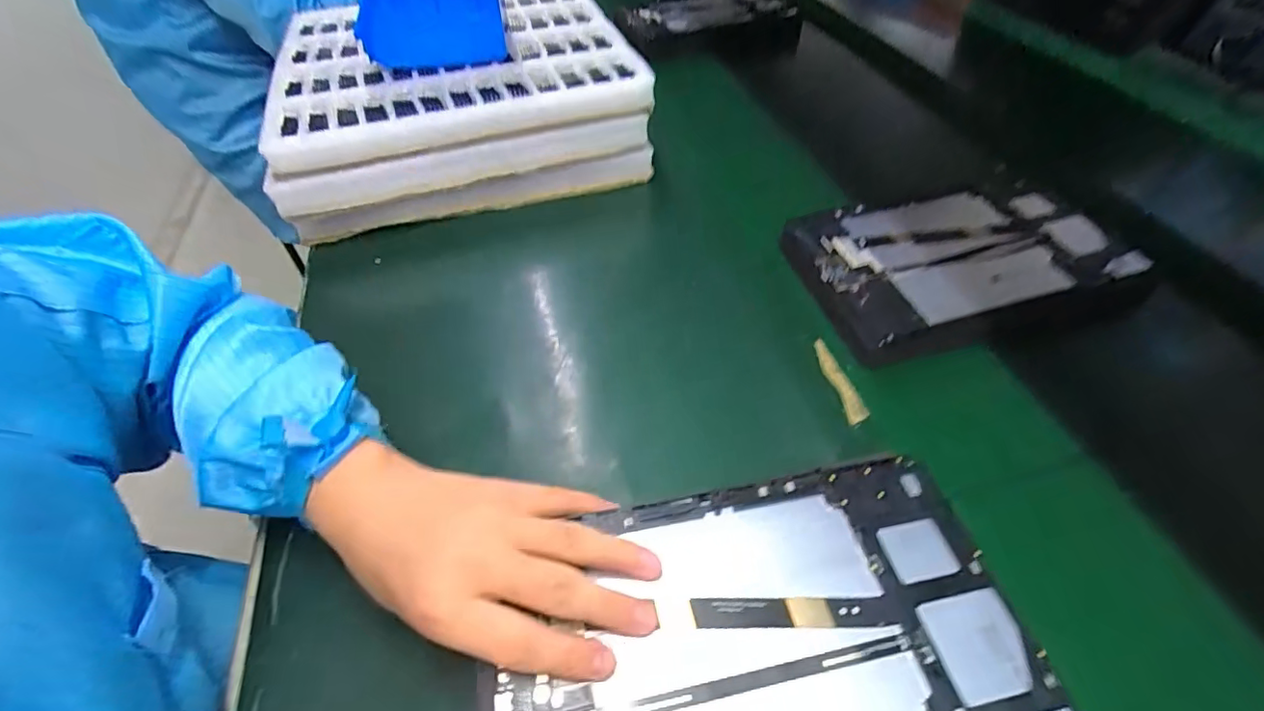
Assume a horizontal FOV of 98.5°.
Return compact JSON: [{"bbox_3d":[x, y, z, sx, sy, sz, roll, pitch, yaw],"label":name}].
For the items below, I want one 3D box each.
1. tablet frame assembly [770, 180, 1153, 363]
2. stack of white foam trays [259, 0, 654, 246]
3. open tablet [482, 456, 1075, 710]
[{"bbox_3d":[0.255,-0.075,0.434,0.237,0.029,0.148,-12,51,-4],"label":"tablet frame assembly"},{"bbox_3d":[-0.179,-0.274,0.570,0.329,0.095,0.309,-17,52,-8],"label":"stack of white foam trays"},{"bbox_3d":[0.060,0.130,0.244,0.236,0.006,0.146,-9,51,-10],"label":"open tablet"}]

